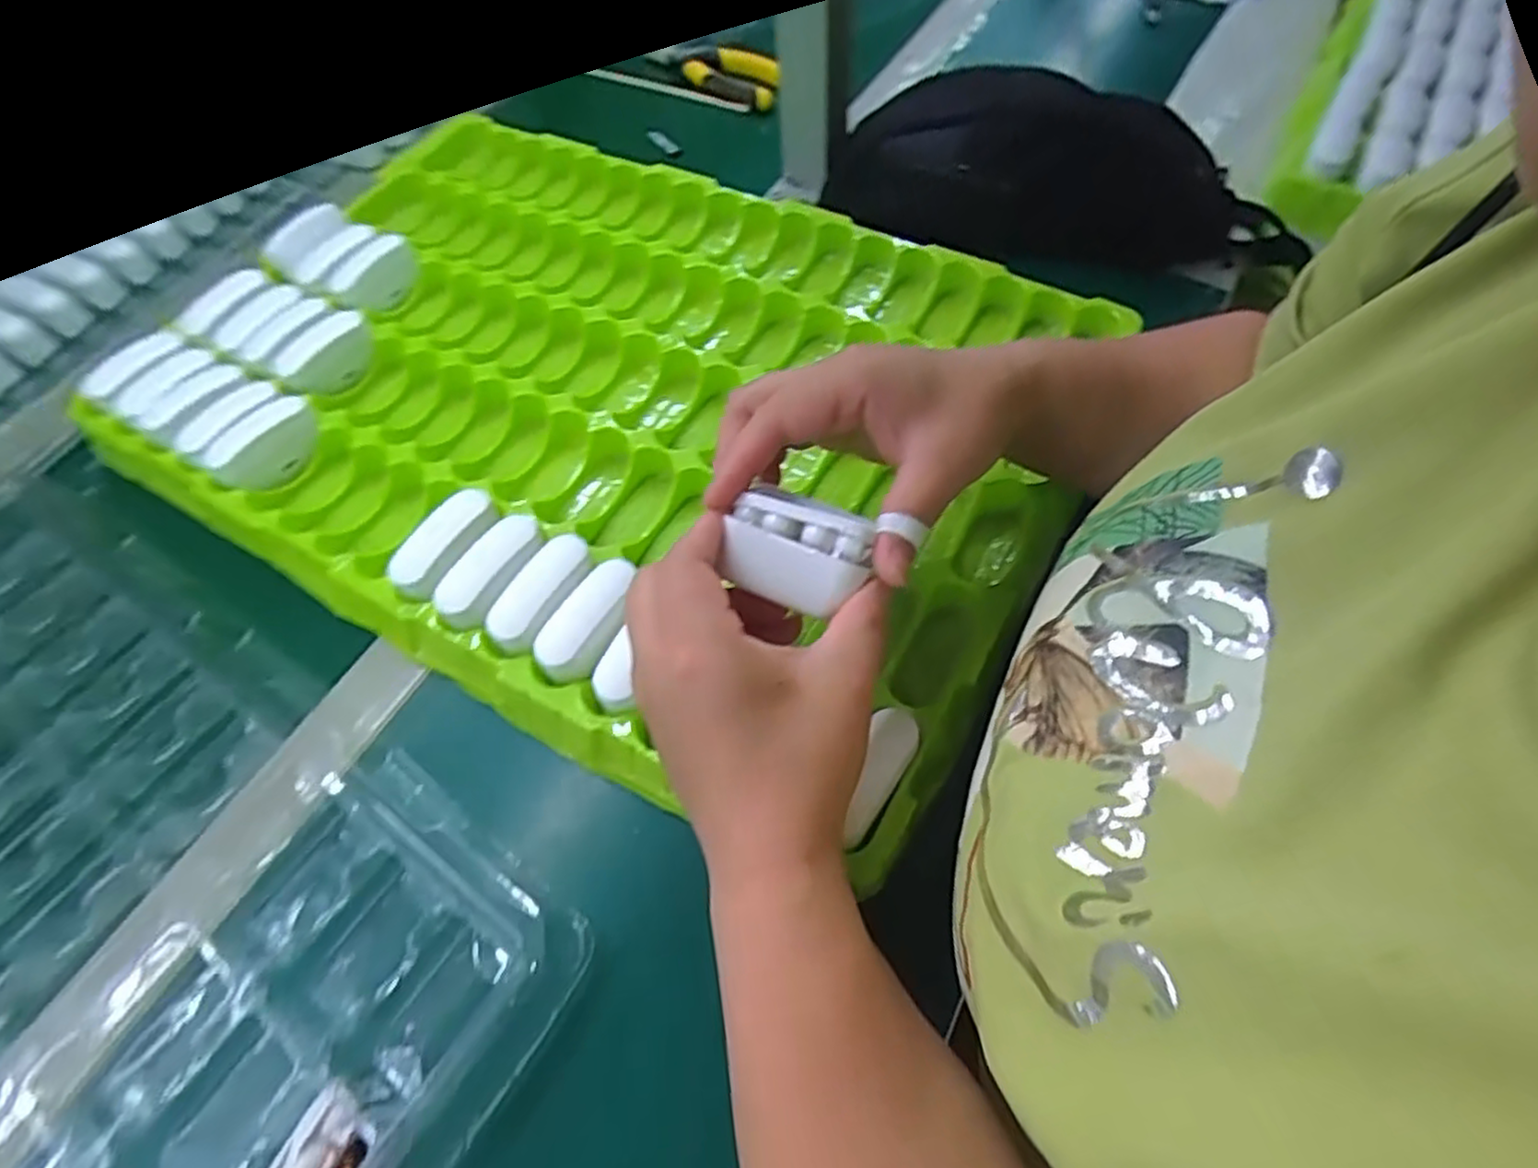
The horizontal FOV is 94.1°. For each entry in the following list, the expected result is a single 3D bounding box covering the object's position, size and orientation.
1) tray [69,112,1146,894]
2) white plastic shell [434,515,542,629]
[{"bbox_3d":[-0.100,-0.137,0.458,0.580,0.080,0.411,27,65,17],"label":"tray"},{"bbox_3d":[-0.140,-0.005,0.367,0.026,0.031,0.063,33,66,20],"label":"white plastic shell"}]

